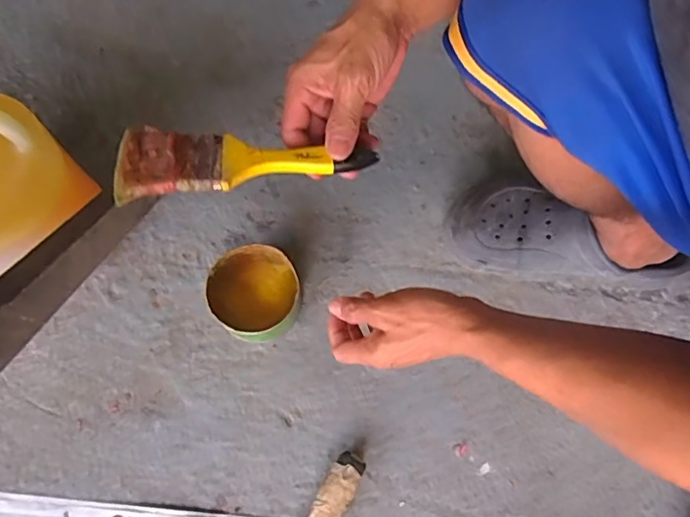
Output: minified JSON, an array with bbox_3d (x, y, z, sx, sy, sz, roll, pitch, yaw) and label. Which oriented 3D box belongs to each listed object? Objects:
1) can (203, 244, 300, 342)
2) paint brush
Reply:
[{"bbox_3d":[-0.101,0.041,0.607,0.097,0.059,0.098,0,71,-1],"label":"can"},{"bbox_3d":[-0.076,-0.076,0.408,0.192,0.013,0.056,-3,71,-6],"label":"paint brush"}]

